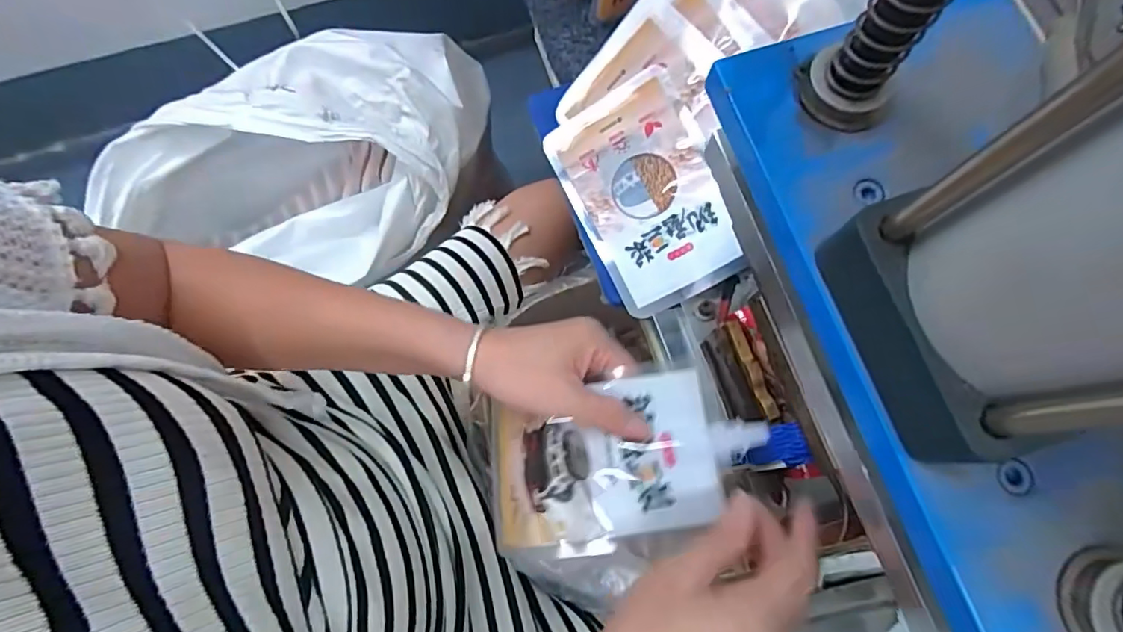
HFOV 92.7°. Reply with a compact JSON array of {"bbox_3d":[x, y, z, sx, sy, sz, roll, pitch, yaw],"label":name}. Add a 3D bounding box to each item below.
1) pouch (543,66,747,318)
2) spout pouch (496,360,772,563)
[{"bbox_3d":[0.064,-0.093,0.412,0.105,0.008,0.168,-26,78,12],"label":"pouch"},{"bbox_3d":[0.032,0.091,0.334,0.173,0.019,0.094,-18,79,15],"label":"spout pouch"}]

